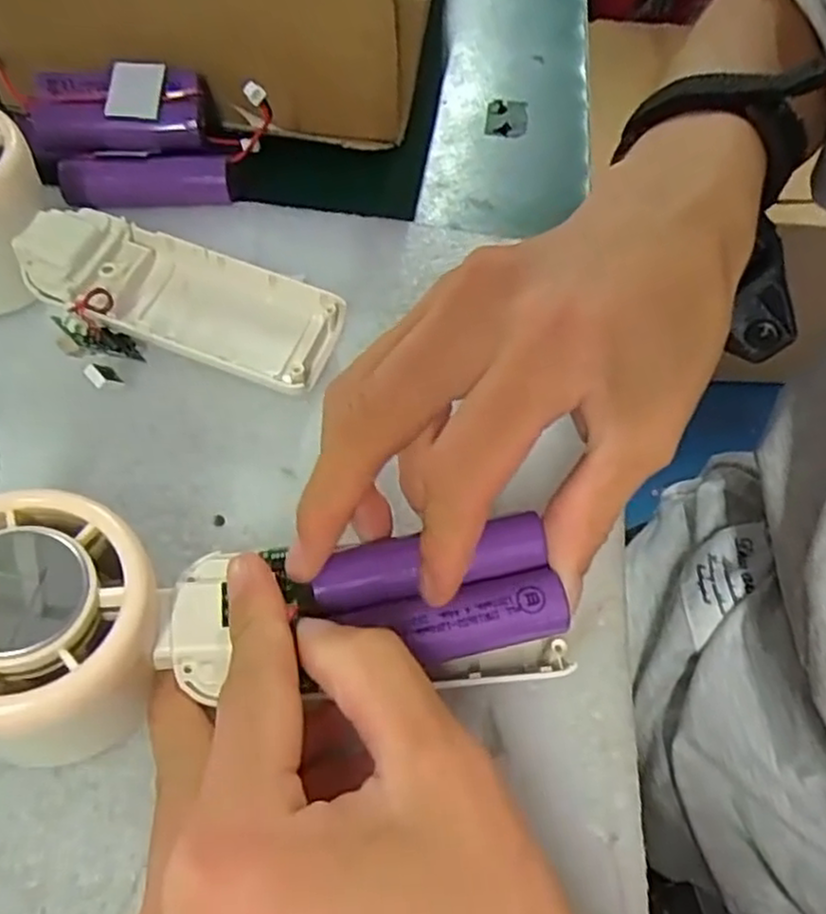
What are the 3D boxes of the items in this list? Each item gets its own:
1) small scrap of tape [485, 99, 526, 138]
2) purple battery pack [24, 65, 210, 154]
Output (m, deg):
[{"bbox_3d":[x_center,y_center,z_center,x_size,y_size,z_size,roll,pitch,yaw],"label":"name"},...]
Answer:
[{"bbox_3d":[0.046,-0.168,0.362,0.020,0.004,0.031,8,58,2],"label":"small scrap of tape"},{"bbox_3d":[-0.122,-0.143,0.306,0.067,0.026,0.032,-6,59,-8],"label":"purple battery pack"}]

